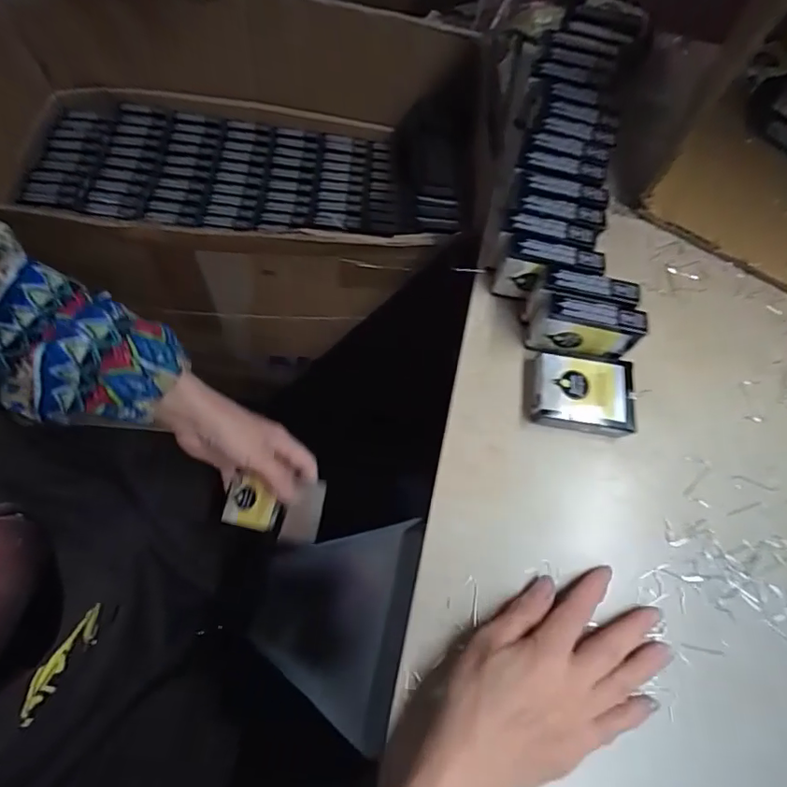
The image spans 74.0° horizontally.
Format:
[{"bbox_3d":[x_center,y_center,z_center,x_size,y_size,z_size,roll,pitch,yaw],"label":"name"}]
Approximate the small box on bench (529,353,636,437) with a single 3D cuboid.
[{"bbox_3d":[0.143,0.000,0.397,0.075,0.024,0.055,7,69,-2],"label":"small box on bench"}]

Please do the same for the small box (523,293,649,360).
[{"bbox_3d":[0.142,-0.045,0.398,0.076,0.060,0.024,13,69,1],"label":"small box"}]

